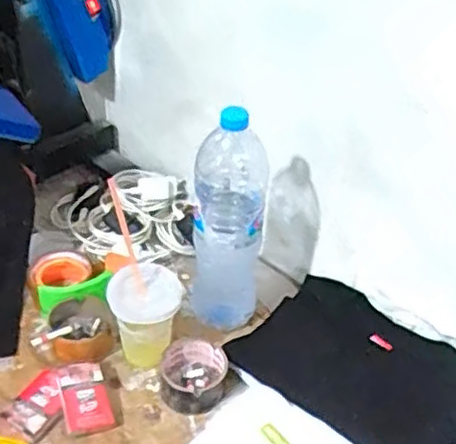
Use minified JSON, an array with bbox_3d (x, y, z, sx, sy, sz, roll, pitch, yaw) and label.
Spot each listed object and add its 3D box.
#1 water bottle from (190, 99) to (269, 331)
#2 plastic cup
[{"bbox_3d":[0.001,0.003,0.848,0.088,0.294,0.072,4,40,0],"label":"water bottle"},{"bbox_3d":[-0.101,0.116,0.841,0.083,0.112,0.077,3,40,-2],"label":"plastic cup"}]

